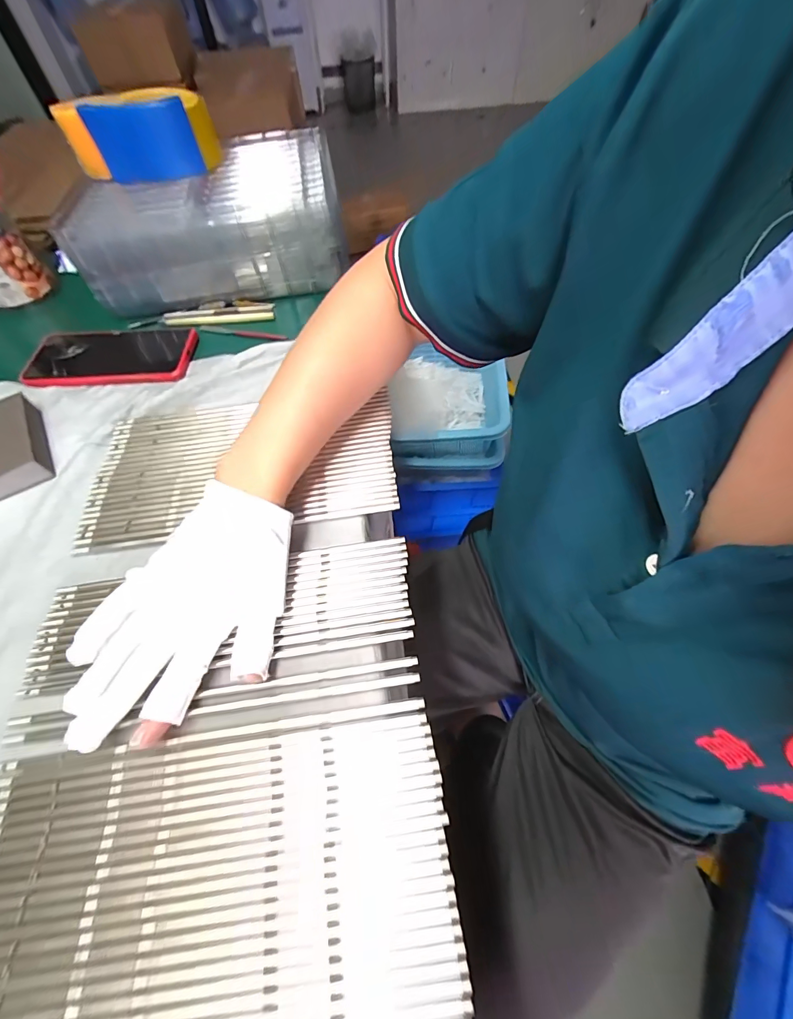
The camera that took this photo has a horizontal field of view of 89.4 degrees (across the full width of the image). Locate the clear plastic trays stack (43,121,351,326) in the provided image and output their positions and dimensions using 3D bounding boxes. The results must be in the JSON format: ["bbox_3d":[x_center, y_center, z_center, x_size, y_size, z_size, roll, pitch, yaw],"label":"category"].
[{"bbox_3d":[-0.207,-0.341,0.477,0.277,0.104,0.178,-9,59,-2],"label":"clear plastic trays stack"}]

